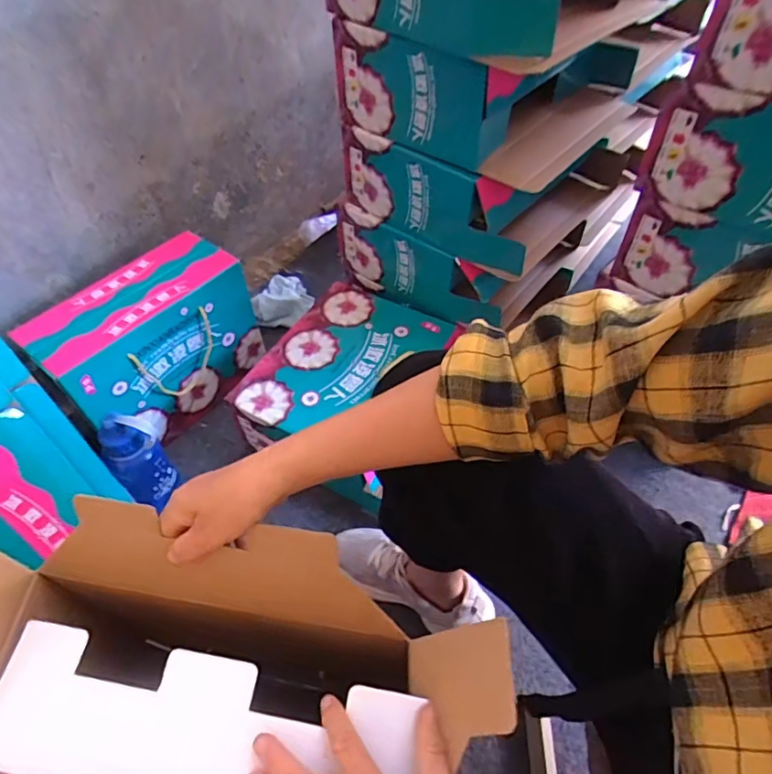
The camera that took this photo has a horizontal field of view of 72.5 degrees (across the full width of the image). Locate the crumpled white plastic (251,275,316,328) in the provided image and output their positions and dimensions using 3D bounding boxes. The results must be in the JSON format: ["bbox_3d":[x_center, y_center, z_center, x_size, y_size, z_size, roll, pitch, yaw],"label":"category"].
[{"bbox_3d":[-0.228,-0.196,1.174,0.124,0.040,0.148,11,52,10],"label":"crumpled white plastic"}]

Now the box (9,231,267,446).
[{"bbox_3d":[-0.398,-0.068,0.926,0.163,0.250,0.336,29,57,22],"label":"box"}]

